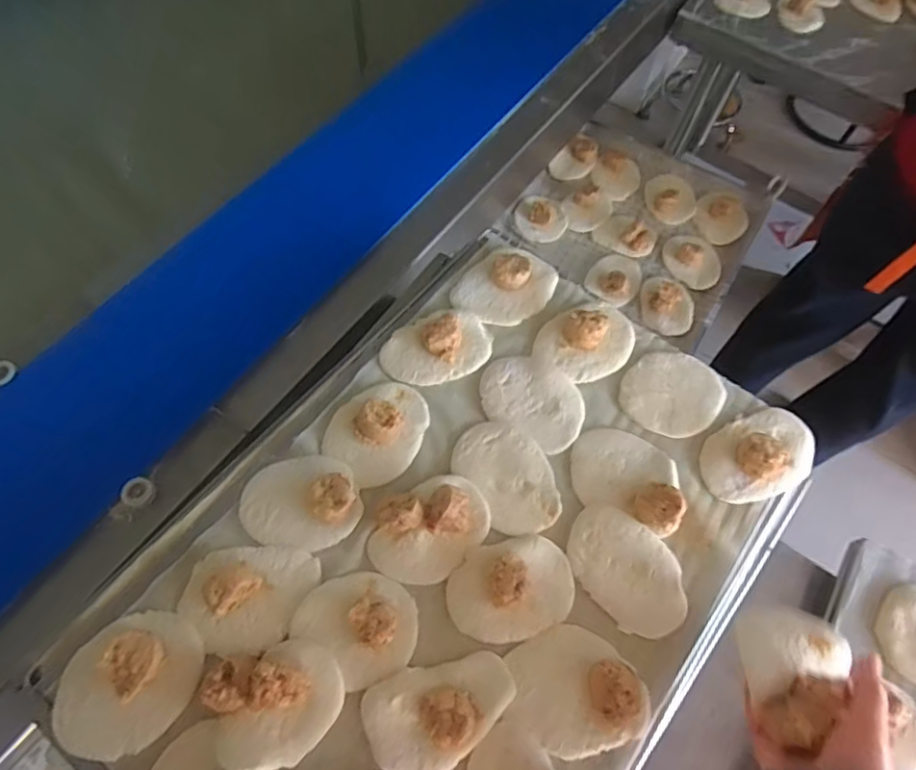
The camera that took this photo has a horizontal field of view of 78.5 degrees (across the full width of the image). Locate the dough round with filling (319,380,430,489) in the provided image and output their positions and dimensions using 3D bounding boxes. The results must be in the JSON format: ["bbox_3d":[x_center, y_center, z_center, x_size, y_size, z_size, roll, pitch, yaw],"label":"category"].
[{"bbox_3d":[-0.074,0.037,0.522,0.084,0.034,0.099,37,69,14],"label":"dough round with filling"}]

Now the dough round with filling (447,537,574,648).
[{"bbox_3d":[0.045,0.168,0.466,0.103,0.025,0.078,-11,66,-8],"label":"dough round with filling"}]

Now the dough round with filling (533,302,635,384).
[{"bbox_3d":[0.134,-0.052,0.572,0.087,0.031,0.097,30,67,11],"label":"dough round with filling"}]

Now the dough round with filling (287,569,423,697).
[{"bbox_3d":[-0.079,0.190,0.449,0.092,0.022,0.080,39,69,15],"label":"dough round with filling"}]

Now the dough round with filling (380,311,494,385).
[{"bbox_3d":[-0.020,-0.042,0.560,0.110,0.031,0.071,-21,67,-12],"label":"dough round with filling"}]

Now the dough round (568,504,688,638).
[{"bbox_3d":[0.146,0.159,0.483,0.076,0.011,0.114,-37,72,-18],"label":"dough round"}]

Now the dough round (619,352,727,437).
[{"bbox_3d":[0.213,0.007,0.559,0.092,0.009,0.088,1,65,-2],"label":"dough round"}]

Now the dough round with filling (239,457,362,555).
[{"bbox_3d":[-0.137,0.098,0.483,0.101,0.025,0.080,7,65,1],"label":"dough round with filling"}]

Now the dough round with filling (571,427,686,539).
[{"bbox_3d":[0.156,0.079,0.508,0.101,0.029,0.081,24,66,8],"label":"dough round with filling"}]

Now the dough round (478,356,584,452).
[{"bbox_3d":[0.074,0.014,0.550,0.104,0.007,0.078,30,67,11],"label":"dough round"}]

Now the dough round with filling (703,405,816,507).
[{"bbox_3d":[0.287,0.062,0.525,0.122,0.036,0.076,-21,67,-12],"label":"dough round with filling"}]

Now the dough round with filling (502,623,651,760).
[{"bbox_3d":[0.091,0.237,0.431,0.098,0.031,0.090,1,65,-2],"label":"dough round with filling"}]

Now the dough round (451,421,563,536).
[{"bbox_3d":[0.047,0.083,0.515,0.076,0.007,0.109,-33,70,-16],"label":"dough round"}]

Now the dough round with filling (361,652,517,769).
[{"bbox_3d":[-0.013,0.250,0.423,0.114,0.022,0.069,-9,65,-7],"label":"dough round with filling"}]

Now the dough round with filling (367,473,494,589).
[{"bbox_3d":[-0.022,0.121,0.478,0.103,0.036,0.075,-32,70,-16],"label":"dough round with filling"}]

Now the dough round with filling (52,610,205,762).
[{"bbox_3d":[-0.252,0.222,0.421,0.091,0.029,0.102,31,67,12],"label":"dough round with filling"}]

